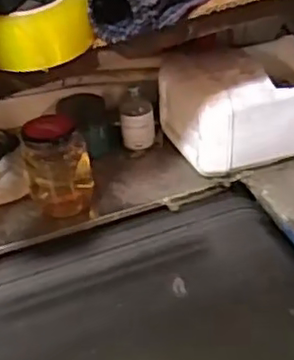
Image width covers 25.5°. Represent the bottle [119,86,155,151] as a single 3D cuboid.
[{"bbox_3d":[-0.014,-0.085,0.961,0.054,0.096,0.041,-25,40,-22],"label":"bottle"}]

